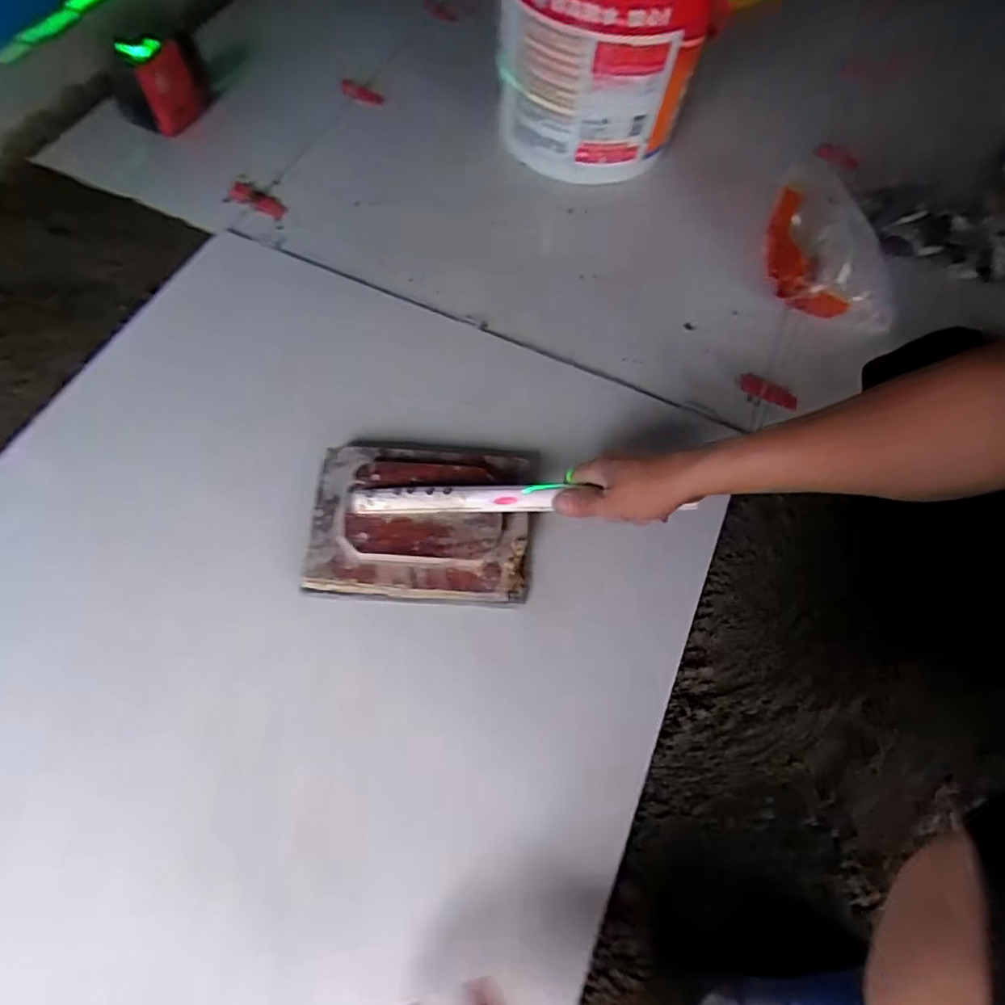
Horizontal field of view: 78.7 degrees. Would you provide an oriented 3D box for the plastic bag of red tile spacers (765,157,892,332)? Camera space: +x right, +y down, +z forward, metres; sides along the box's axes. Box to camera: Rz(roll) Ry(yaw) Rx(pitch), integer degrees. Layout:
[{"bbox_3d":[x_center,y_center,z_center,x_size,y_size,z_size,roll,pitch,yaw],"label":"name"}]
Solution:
[{"bbox_3d":[0.452,-0.357,0.850,0.150,0.099,0.225,3,64,-2],"label":"plastic bag of red tile spacers"}]

